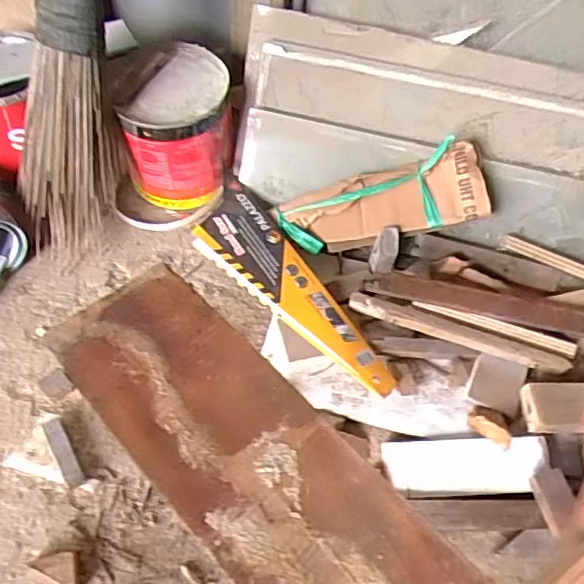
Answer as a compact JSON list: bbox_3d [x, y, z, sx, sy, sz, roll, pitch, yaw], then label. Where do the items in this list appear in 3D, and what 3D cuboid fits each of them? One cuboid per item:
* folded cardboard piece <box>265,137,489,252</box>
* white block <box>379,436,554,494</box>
[{"bbox_3d":[0.112,-0.111,0.734,0.254,0.022,0.091,-13,92,11],"label":"folded cardboard piece"},{"bbox_3d":[0.193,0.188,0.636,0.180,0.016,0.058,0,56,-5],"label":"white block"}]

